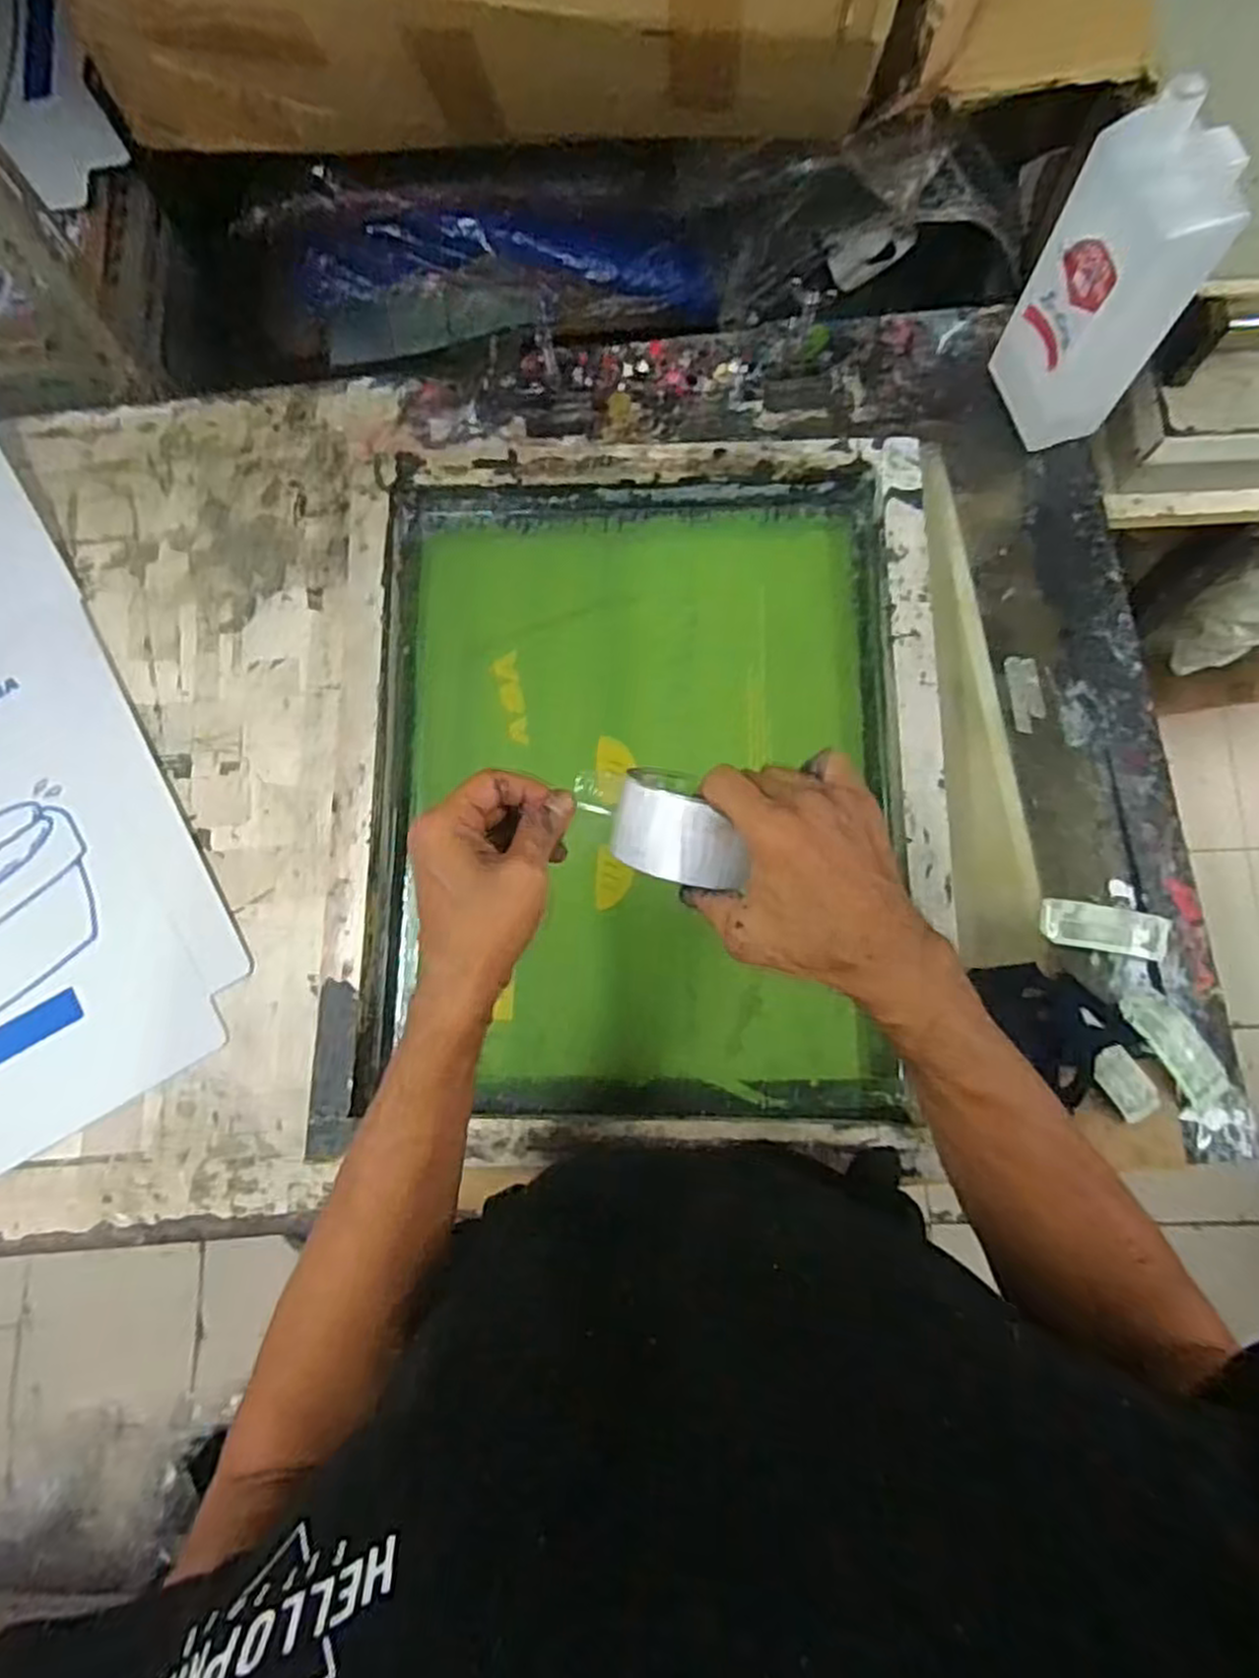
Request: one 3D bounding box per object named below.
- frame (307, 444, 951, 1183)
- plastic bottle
[{"bbox_3d":[0.009,-0.046,0.611,0.450,0.059,0.535,-1,80,2],"label":"frame"},{"bbox_3d":[0.340,-0.393,0.567,0.065,0.220,0.100,-10,80,0],"label":"plastic bottle"}]

